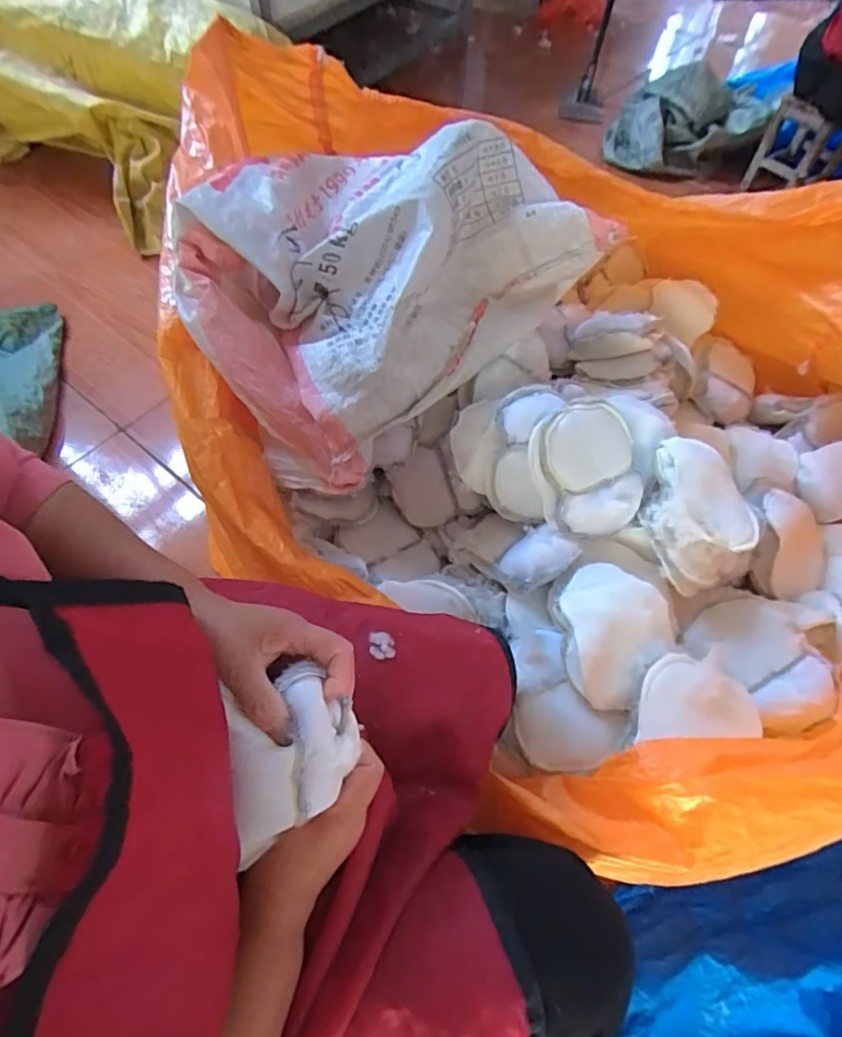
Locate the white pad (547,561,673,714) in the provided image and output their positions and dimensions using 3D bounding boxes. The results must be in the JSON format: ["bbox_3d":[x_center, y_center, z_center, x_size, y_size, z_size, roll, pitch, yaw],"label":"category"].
[{"bbox_3d":[0.227,0.133,0.635,0.144,0.054,0.163,39,66,19],"label":"white pad"}]

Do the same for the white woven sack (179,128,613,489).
[{"bbox_3d":[-0.063,-0.347,0.765,0.536,0.257,0.410,-36,68,-20],"label":"white woven sack"}]

